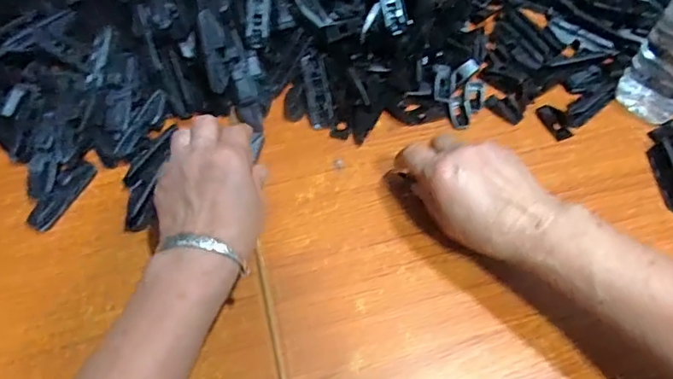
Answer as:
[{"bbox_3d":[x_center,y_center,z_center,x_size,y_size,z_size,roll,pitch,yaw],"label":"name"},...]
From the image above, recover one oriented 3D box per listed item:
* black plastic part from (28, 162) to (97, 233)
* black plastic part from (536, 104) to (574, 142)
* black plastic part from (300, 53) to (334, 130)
[{"bbox_3d":[-0.242,0.005,0.458,0.016,0.018,0.072,20,60,13],"label":"black plastic part"},{"bbox_3d":[0.212,-0.068,0.499,0.020,0.006,0.040,-14,59,-8],"label":"black plastic part"},{"bbox_3d":[-0.019,-0.098,0.505,0.024,0.014,0.075,-10,79,-5],"label":"black plastic part"}]

